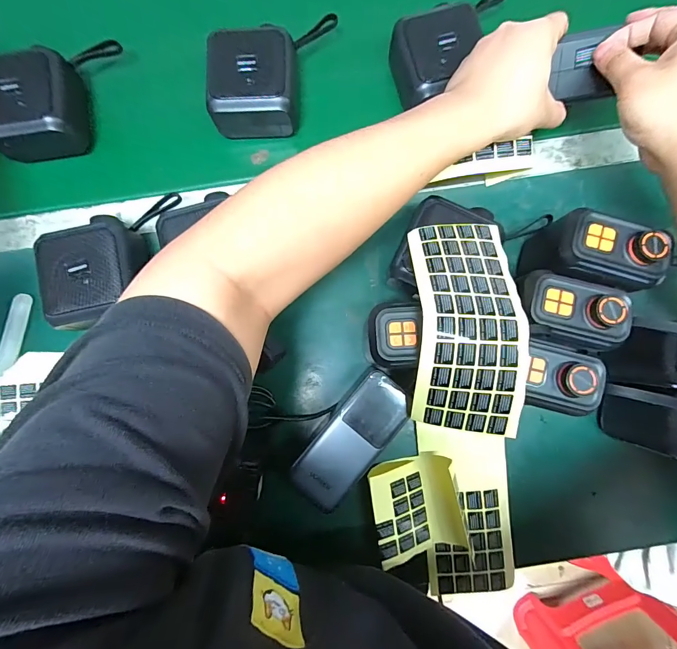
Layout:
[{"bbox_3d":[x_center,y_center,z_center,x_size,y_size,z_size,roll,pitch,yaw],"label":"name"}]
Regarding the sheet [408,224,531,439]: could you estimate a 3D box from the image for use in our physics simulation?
[{"bbox_3d":[0.106,-0.002,0.301,0.085,0.046,0.179,0,84,3],"label":"sheet"}]

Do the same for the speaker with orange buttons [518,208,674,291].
[{"bbox_3d":[0.227,-0.057,0.338,0.097,0.101,0.059,18,85,4],"label":"speaker with orange buttons"}]

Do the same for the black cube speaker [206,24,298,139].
[{"bbox_3d":[-0.088,-0.247,0.371,0.093,0.047,0.091,-2,84,2],"label":"black cube speaker"}]

